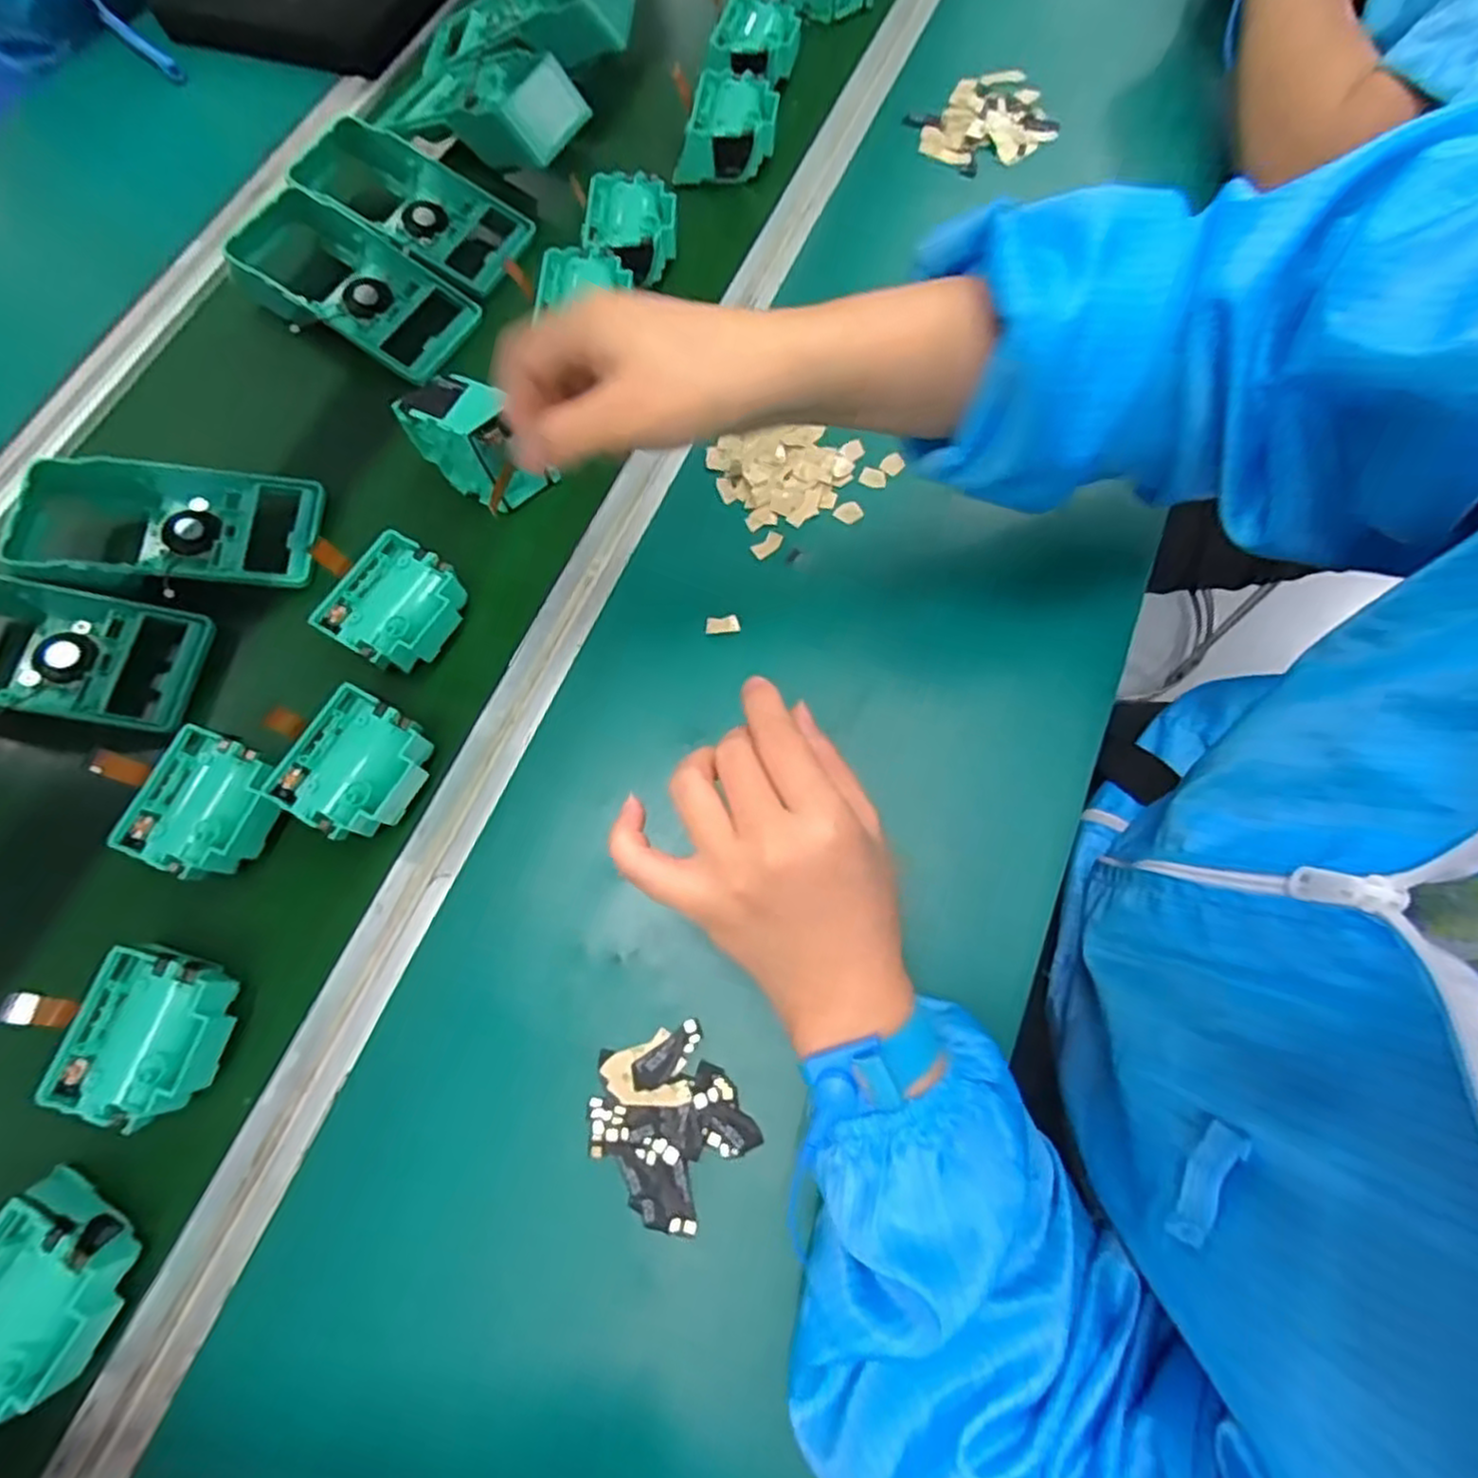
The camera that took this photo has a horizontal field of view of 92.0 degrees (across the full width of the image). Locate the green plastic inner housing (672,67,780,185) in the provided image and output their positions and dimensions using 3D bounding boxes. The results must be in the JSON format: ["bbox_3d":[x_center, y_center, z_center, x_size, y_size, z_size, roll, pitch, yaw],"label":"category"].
[{"bbox_3d":[-0.006,-0.472,0.552,0.069,0.034,0.075,12,73,3],"label":"green plastic inner housing"}]

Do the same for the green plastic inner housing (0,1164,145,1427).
[{"bbox_3d":[-0.319,0.254,0.322,0.067,0.034,0.078,24,74,6],"label":"green plastic inner housing"}]

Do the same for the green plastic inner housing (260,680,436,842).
[{"bbox_3d":[-0.210,0.019,0.402,0.071,0.043,0.074,29,75,8],"label":"green plastic inner housing"}]

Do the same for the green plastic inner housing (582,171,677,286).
[{"bbox_3d":[-0.079,-0.367,0.516,0.066,0.031,0.078,0,73,-1],"label":"green plastic inner housing"}]

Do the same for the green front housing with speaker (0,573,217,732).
[{"bbox_3d":[-0.427,-0.052,0.435,0.170,0.035,0.083,7,73,1],"label":"green front housing with speaker"}]

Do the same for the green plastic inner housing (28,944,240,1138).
[{"bbox_3d":[-0.292,0.149,0.359,0.070,0.036,0.080,12,73,3],"label":"green plastic inner housing"}]

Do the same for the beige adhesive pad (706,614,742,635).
[{"bbox_3d":[-0.010,-0.070,0.436,0.021,0.005,0.011,-7,88,-9],"label":"beige adhesive pad"}]

